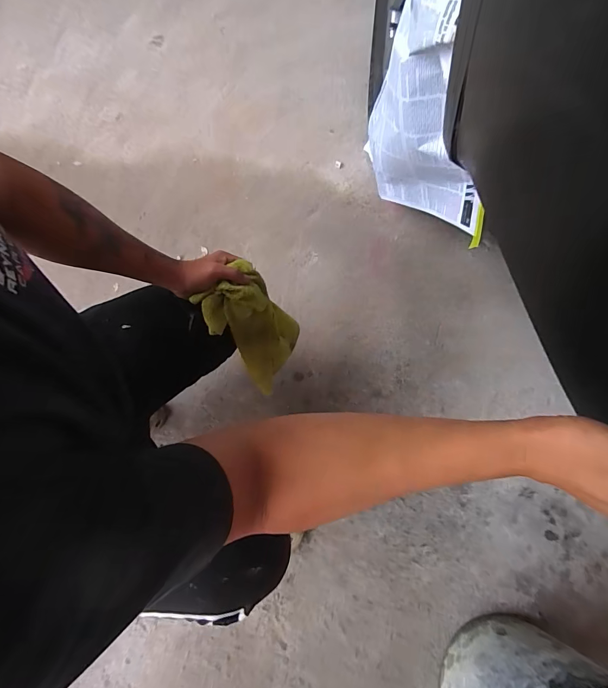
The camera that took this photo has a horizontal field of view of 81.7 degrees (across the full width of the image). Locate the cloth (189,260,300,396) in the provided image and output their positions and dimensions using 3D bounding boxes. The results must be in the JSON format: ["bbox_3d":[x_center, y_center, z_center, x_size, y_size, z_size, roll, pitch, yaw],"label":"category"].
[{"bbox_3d":[-0.080,-0.033,0.627,0.070,0.234,0.126,30,74,33],"label":"cloth"}]

